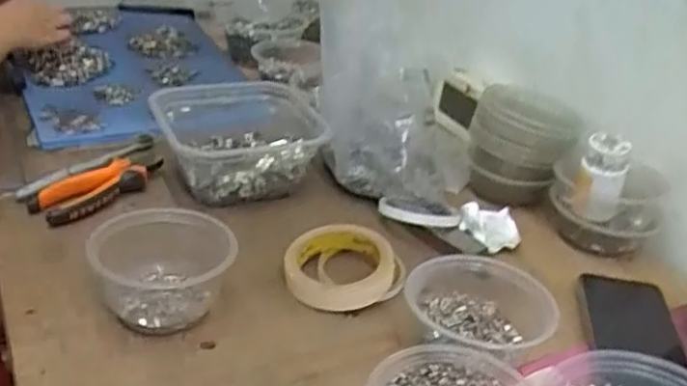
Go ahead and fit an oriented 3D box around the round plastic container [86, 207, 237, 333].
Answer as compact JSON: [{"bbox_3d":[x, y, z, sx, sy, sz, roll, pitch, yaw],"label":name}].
[{"bbox_3d":[-0.151,0.066,0.586,0.112,0.062,0.112,-3,31,-12],"label":"round plastic container"}]

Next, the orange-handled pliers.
[{"bbox_3d":[-0.254,-0.008,0.722,0.064,0.023,0.136,29,36,33],"label":"orange-handled pliers"}]

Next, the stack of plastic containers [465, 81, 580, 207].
[{"bbox_3d":[0.207,-0.064,0.797,0.113,0.098,0.112,14,32,17],"label":"stack of plastic containers"}]

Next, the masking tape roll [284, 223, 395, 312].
[{"bbox_3d":[-0.003,0.065,0.642,0.095,0.029,0.095,3,31,-2],"label":"masking tape roll"}]

